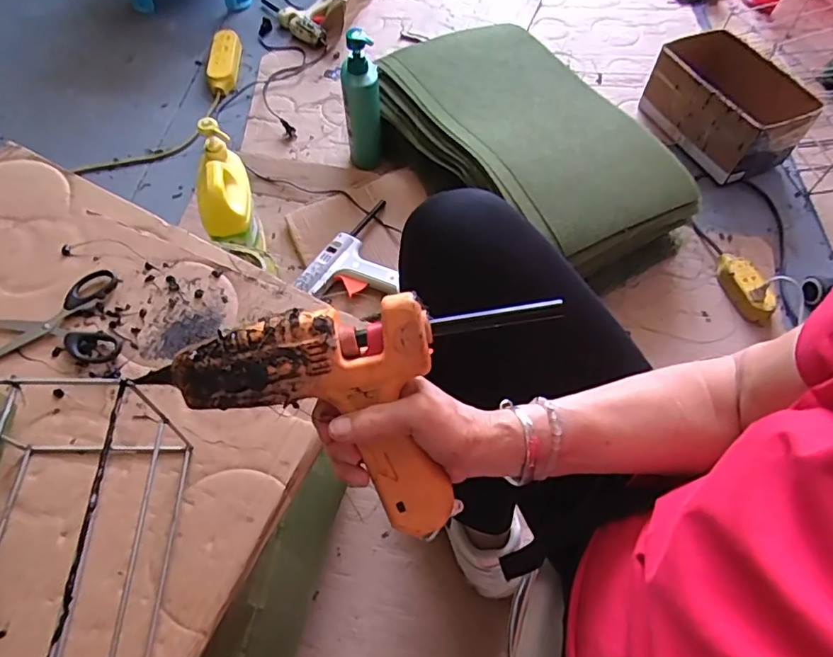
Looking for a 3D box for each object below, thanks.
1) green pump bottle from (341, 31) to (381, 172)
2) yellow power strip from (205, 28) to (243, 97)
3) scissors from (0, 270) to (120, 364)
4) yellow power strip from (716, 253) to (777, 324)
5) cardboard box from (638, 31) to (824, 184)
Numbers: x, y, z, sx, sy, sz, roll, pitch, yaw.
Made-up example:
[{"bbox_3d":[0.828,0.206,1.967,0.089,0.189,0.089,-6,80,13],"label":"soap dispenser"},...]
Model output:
[{"bbox_3d":[-0.101,-0.412,1.009,0.067,0.249,0.068,-1,61,-3],"label":"green pump bottle"},{"bbox_3d":[-0.434,-0.600,1.230,0.067,0.037,0.195,-2,61,-3],"label":"yellow power strip"},{"bbox_3d":[-0.344,-0.001,0.505,0.126,0.008,0.096,-13,62,-10],"label":"scissors"},{"bbox_3d":[0.578,-0.076,0.963,0.063,0.039,0.139,-18,63,-12],"label":"yellow power strip"},{"bbox_3d":[0.633,-0.459,1.128,0.175,0.153,0.286,-23,64,-14],"label":"cardboard box"}]

